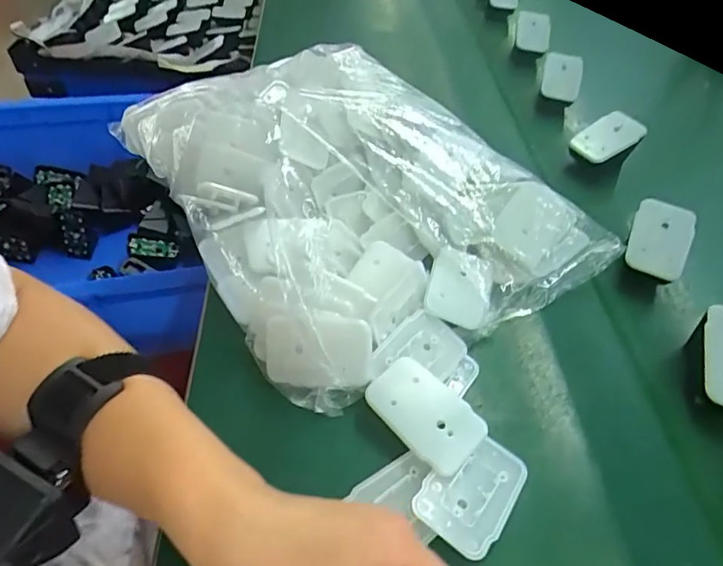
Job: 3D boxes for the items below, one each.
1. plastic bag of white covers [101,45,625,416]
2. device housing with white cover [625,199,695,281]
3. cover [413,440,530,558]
[{"bbox_3d":[-0.004,-0.087,0.394,0.265,0.074,0.318,-24,56,-24],"label":"plastic bag of white covers"},{"bbox_3d":[0.233,-0.035,0.388,0.042,0.012,0.063,21,73,22],"label":"device housing with white cover"},{"bbox_3d":[0.062,0.115,0.276,0.043,0.010,0.065,35,54,22],"label":"cover"}]

